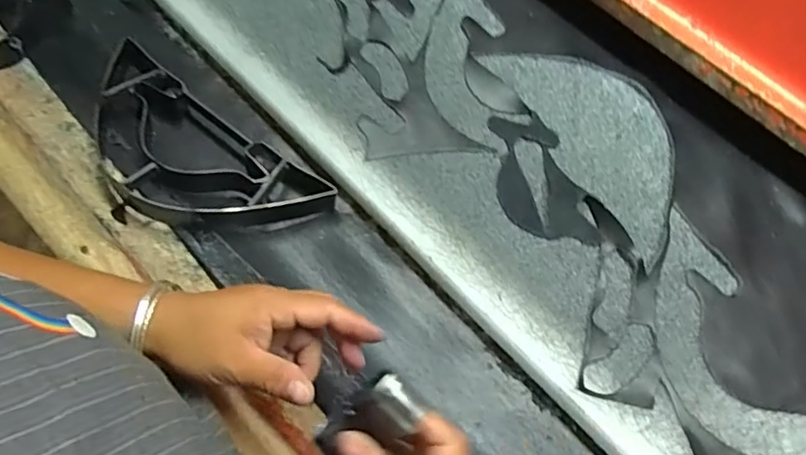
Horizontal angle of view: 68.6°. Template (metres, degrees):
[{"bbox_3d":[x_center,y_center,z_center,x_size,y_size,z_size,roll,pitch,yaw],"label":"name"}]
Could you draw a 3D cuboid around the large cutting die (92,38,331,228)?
[{"bbox_3d":[-0.200,-0.065,0.545,0.262,0.033,0.126,33,69,12],"label":"large cutting die"}]

